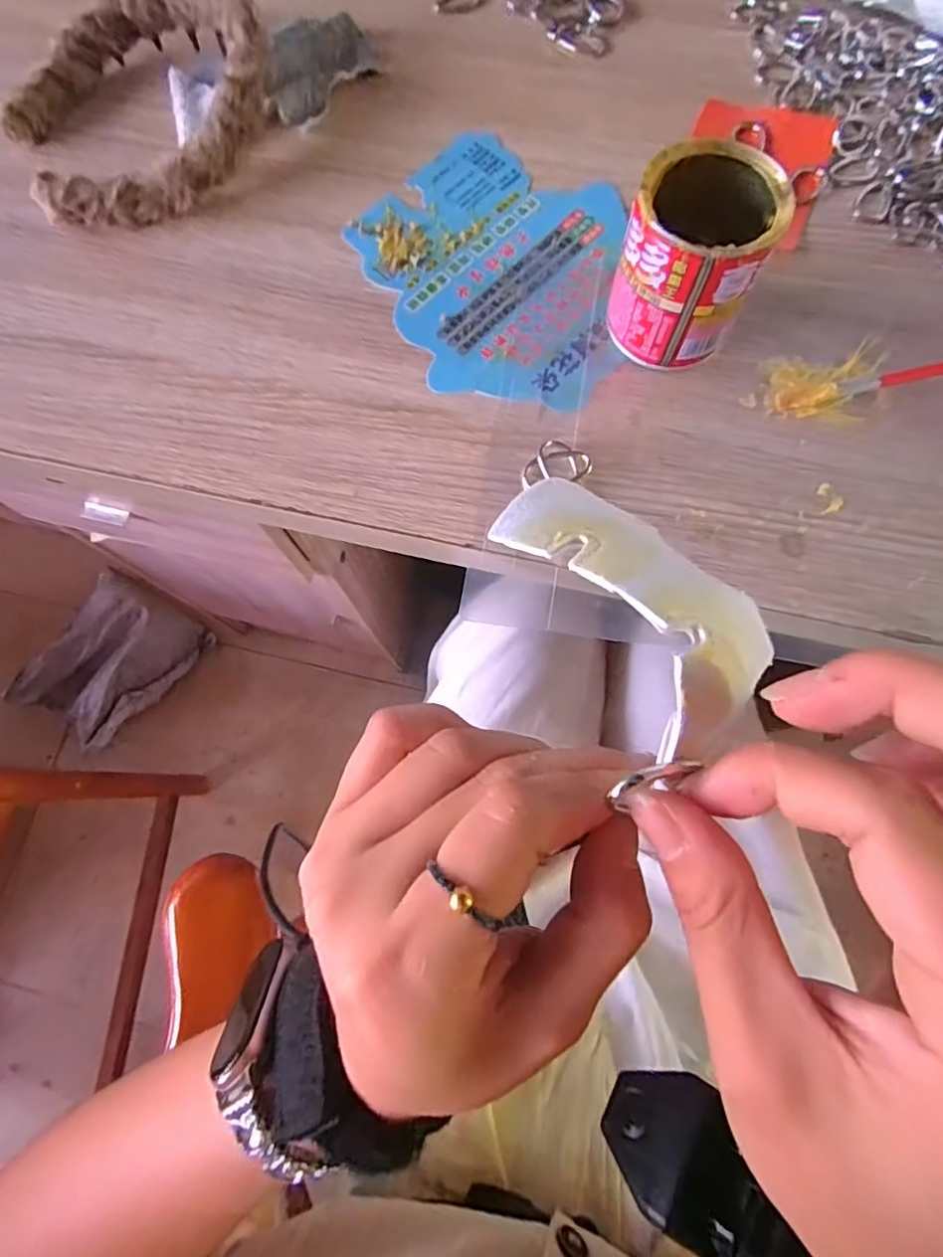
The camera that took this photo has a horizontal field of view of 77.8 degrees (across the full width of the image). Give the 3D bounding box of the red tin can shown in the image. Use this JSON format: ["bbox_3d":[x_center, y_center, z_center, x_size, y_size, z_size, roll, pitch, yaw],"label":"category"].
[{"bbox_3d":[0.106,-0.178,0.280,0.060,0.071,0.072,23,77,7],"label":"red tin can"}]

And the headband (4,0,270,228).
[{"bbox_3d":[-0.188,-0.304,0.332,0.156,0.043,0.145,-23,76,-4],"label":"headband"}]

